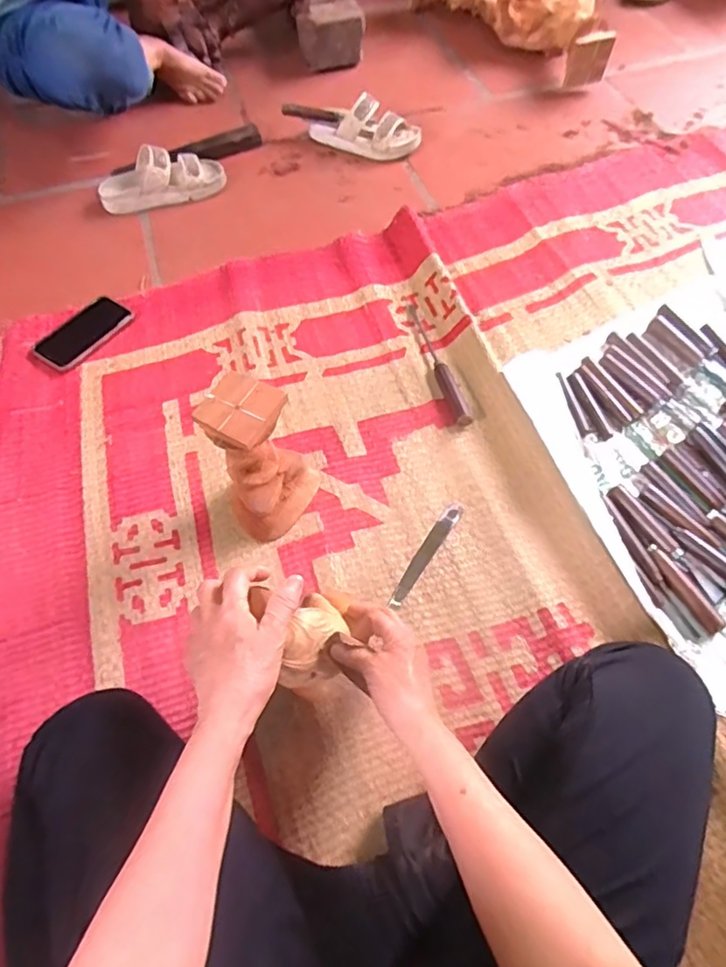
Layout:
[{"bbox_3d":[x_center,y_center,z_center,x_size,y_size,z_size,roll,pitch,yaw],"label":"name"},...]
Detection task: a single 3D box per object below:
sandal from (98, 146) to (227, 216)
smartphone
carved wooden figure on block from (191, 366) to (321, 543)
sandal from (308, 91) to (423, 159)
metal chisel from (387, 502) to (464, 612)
[{"bbox_3d":[-0.375,-0.565,1.057,0.228,0.092,0.071,-17,62,-7],"label":"sandal"},{"bbox_3d":[-0.435,-0.236,0.887,0.073,0.008,0.152,33,61,5],"label":"smartphone"},{"bbox_3d":[-0.128,-0.022,0.684,0.105,0.182,0.110,27,66,16],"label":"carved wooden figure on block"},{"bbox_3d":[0.001,-0.696,1.111,0.222,0.071,0.081,14,63,10],"label":"sandal"},{"bbox_3d":[0.079,0.085,0.713,0.023,0.008,0.161,31,67,18],"label":"metal chisel"}]

